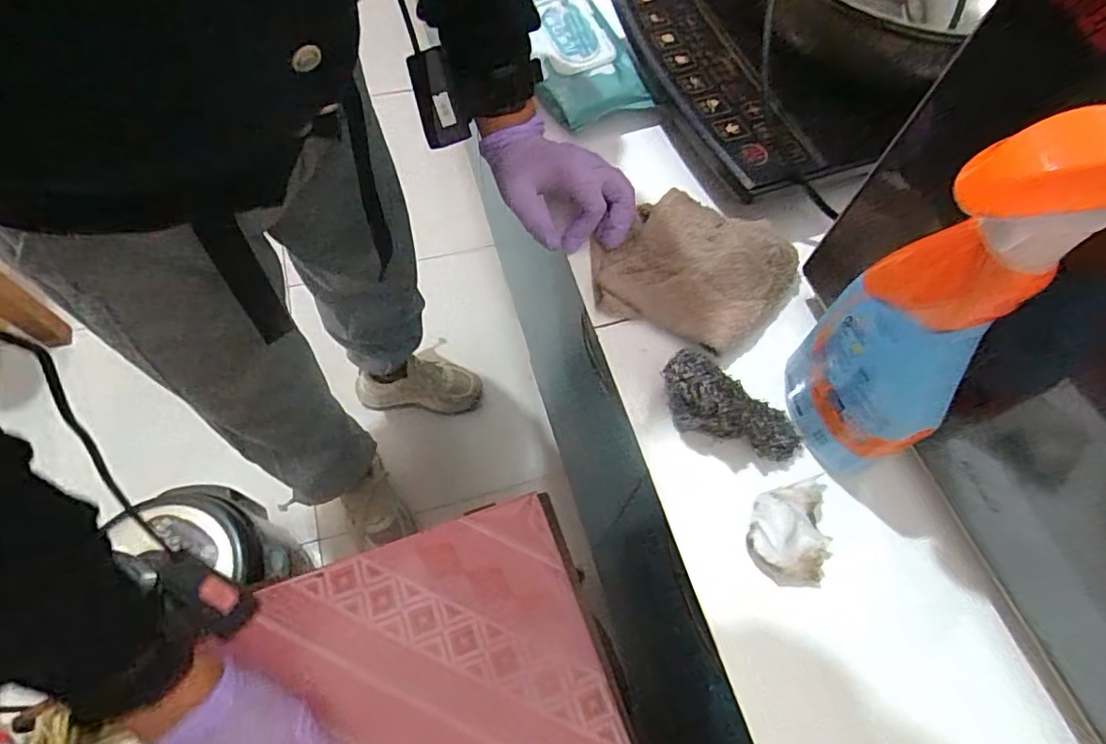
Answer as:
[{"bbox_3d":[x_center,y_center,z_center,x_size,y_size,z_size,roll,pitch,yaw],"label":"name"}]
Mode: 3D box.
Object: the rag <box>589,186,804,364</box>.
[{"bbox_3d":[0.119,-0.083,0.468,0.143,0.040,0.136,34,67,12],"label":"rag"}]

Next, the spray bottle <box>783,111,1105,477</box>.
[{"bbox_3d":[0.194,-0.017,0.310,0.083,0.263,0.058,31,67,11],"label":"spray bottle"}]

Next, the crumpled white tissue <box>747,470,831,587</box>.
[{"bbox_3d":[0.158,0.107,0.385,0.052,0.035,0.068,0,64,-3],"label":"crumpled white tissue"}]

